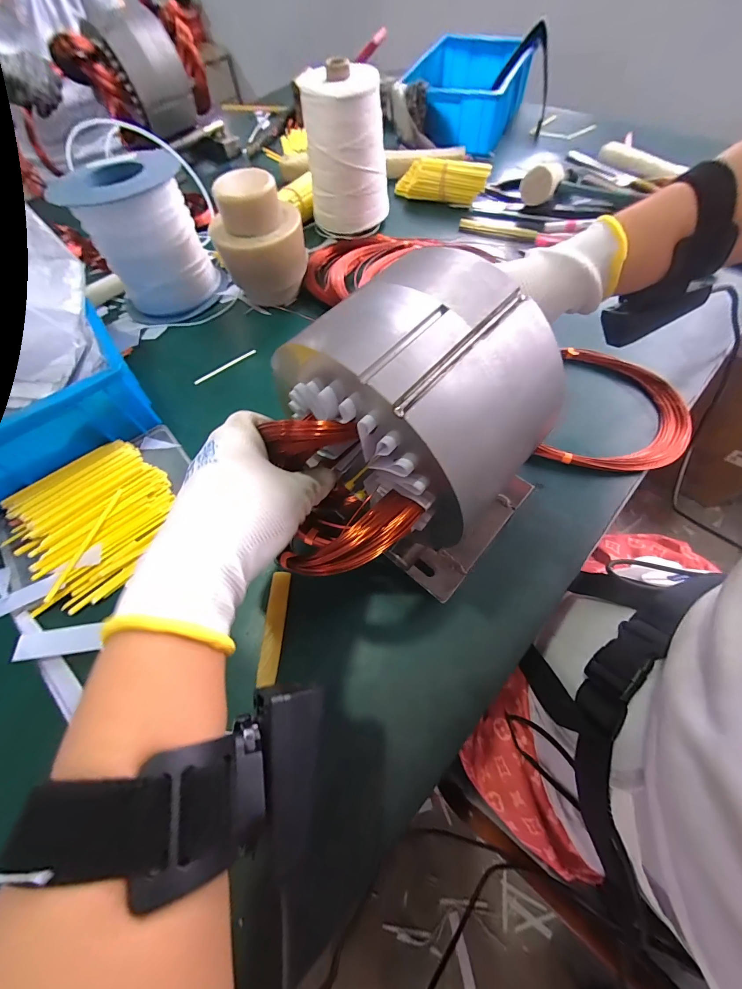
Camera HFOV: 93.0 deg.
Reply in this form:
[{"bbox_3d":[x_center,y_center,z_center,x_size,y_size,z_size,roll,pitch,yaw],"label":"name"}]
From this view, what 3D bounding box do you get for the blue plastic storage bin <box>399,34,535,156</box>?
[{"bbox_3d":[0.198,-0.800,0.693,0.195,0.084,0.342,13,64,11],"label":"blue plastic storage bin"}]

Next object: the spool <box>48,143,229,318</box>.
[{"bbox_3d":[-0.288,-0.332,0.460,0.143,0.135,0.133,-27,64,-10],"label":"spool"}]

